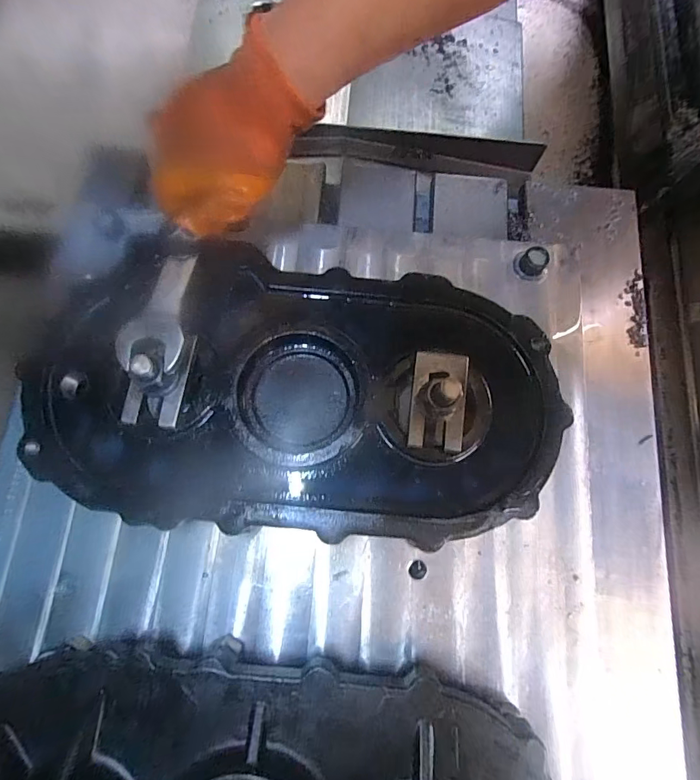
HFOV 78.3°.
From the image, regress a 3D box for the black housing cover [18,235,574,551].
[{"bbox_3d":[-0.041,0.000,0.349,0.407,0.052,0.219,5,76,0],"label":"black housing cover"}]

